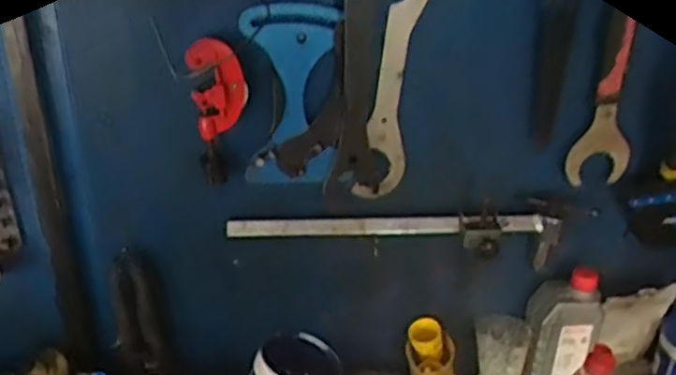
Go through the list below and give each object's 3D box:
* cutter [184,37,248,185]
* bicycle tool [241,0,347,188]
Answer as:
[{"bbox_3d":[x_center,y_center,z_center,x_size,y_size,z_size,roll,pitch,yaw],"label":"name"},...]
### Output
[{"bbox_3d":[-0.125,-0.078,0.737,0.053,0.150,0.030,4,26,7],"label":"cutter"},{"bbox_3d":[-0.052,-0.095,0.754,0.098,0.189,0.026,0,28,-11],"label":"bicycle tool"}]

